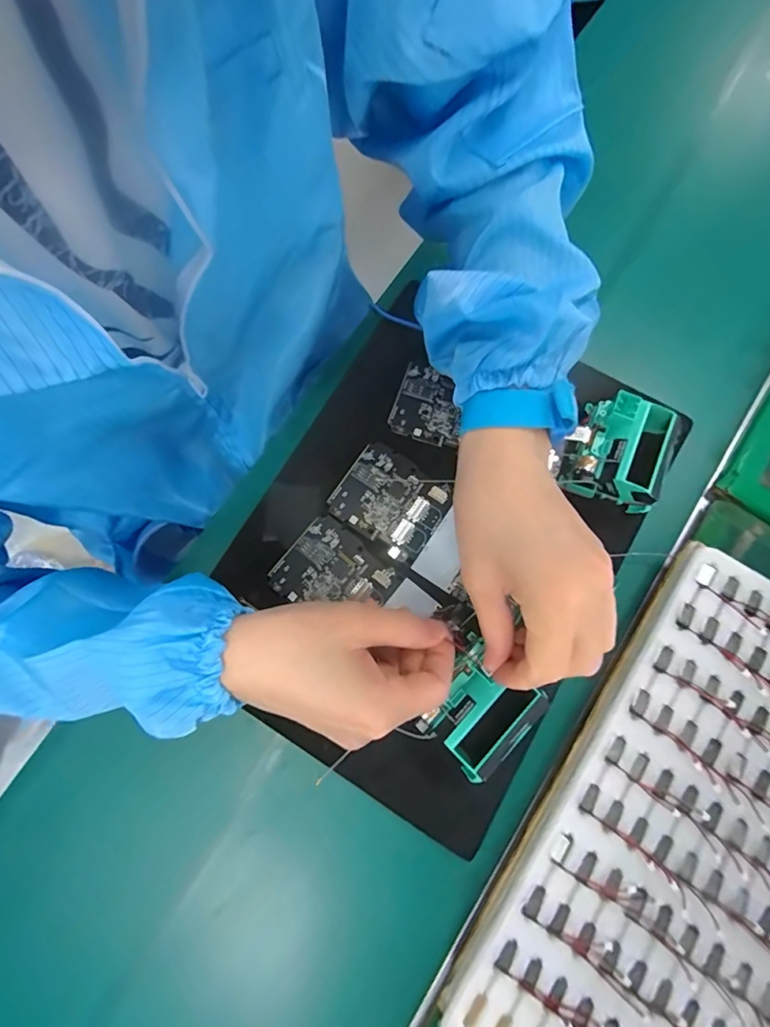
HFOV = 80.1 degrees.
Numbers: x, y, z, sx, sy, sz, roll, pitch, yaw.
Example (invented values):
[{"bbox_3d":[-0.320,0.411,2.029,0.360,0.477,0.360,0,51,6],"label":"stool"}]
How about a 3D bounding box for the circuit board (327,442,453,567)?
[{"bbox_3d":[0.004,-0.009,0.335,0.077,0.007,0.064,36,80,7],"label":"circuit board"}]

